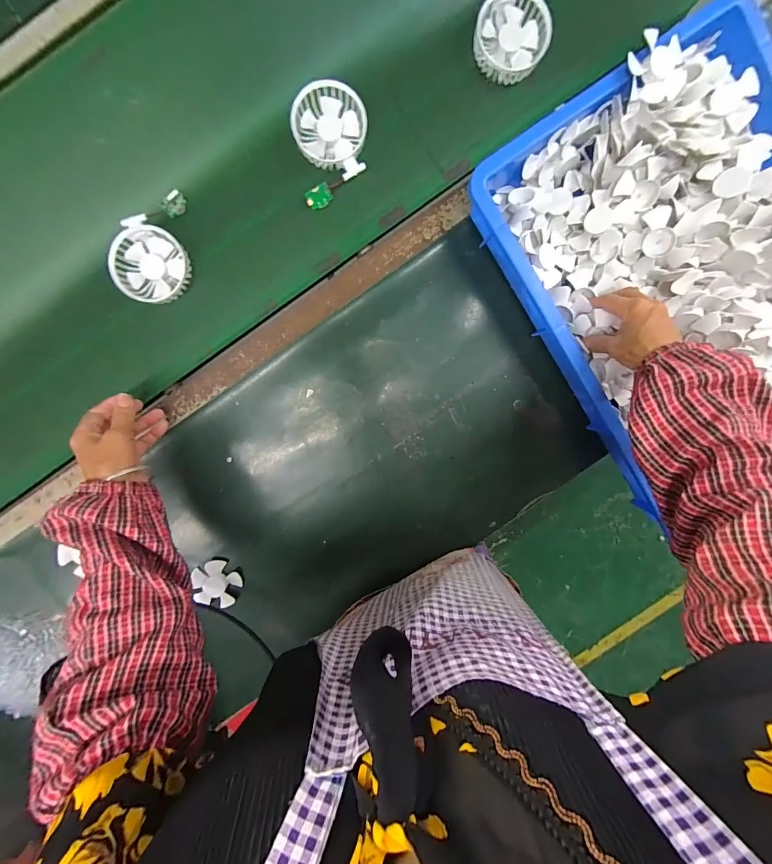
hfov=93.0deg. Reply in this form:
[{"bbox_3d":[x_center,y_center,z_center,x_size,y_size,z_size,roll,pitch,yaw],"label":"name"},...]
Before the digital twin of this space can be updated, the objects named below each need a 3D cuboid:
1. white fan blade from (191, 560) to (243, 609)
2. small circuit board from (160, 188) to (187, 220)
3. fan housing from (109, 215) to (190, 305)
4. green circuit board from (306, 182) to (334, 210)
[{"bbox_3d":[-0.249,0.222,0.541,0.066,0.022,0.065,0,96,-2],"label":"white fan blade"},{"bbox_3d":[-0.263,-0.283,0.455,0.030,0.019,0.018,-43,96,2],"label":"small circuit board"},{"bbox_3d":[-0.297,-0.211,0.461,0.087,0.033,0.087,0,96,-2],"label":"fan housing"},{"bbox_3d":[-0.086,-0.303,0.472,0.034,0.004,0.023,-31,123,-2],"label":"green circuit board"}]

